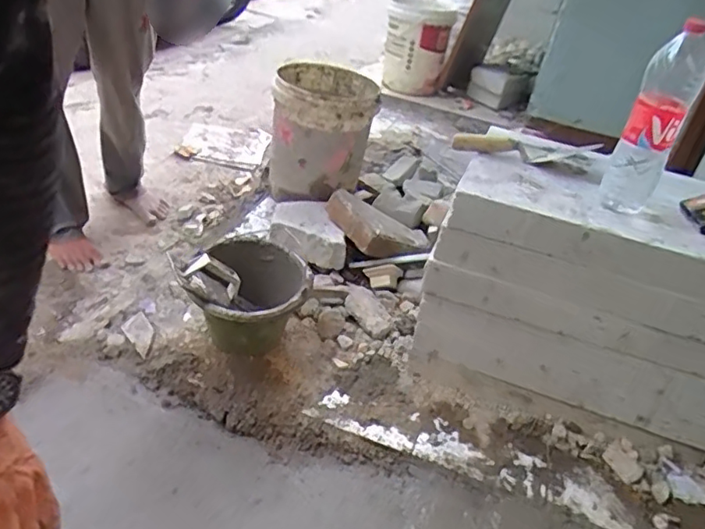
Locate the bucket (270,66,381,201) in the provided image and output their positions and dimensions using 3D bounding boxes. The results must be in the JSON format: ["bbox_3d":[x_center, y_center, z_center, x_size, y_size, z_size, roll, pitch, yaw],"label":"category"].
[{"bbox_3d":[-0.090,-0.374,1.743,0.293,0.348,0.305,8,34,-4],"label":"bucket"}]

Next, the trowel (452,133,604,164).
[{"bbox_3d":[0.366,-0.239,1.194,0.329,0.040,0.113,0,35,-15],"label":"trowel"}]

